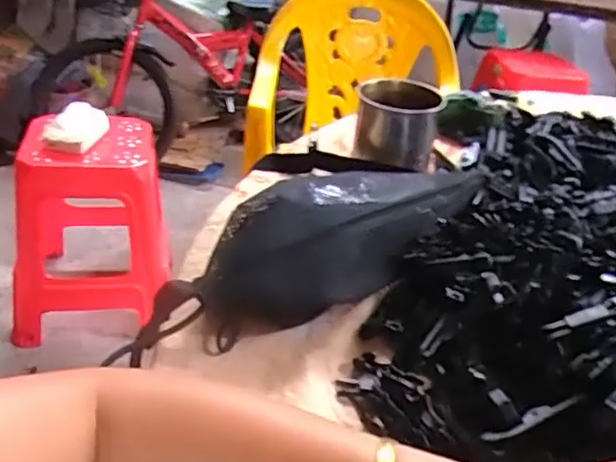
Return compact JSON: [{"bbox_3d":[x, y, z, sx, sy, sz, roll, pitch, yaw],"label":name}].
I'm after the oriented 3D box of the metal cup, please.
[{"bbox_3d":[0.101,-0.122,0.673,0.092,0.076,0.086,4,34,-3],"label":"metal cup"}]

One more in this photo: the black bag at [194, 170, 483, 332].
[{"bbox_3d":[0.022,-0.001,0.508,0.263,0.065,0.121,-23,43,-36],"label":"black bag"}]

